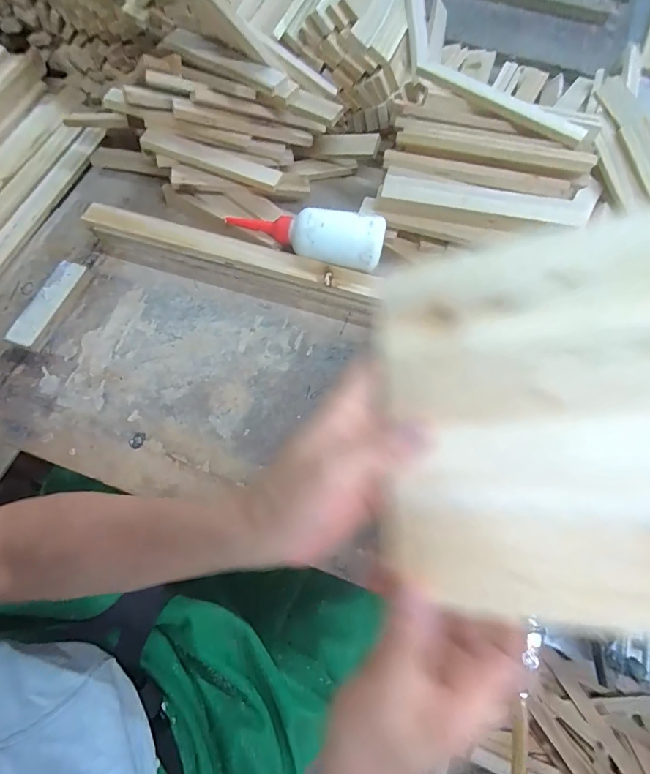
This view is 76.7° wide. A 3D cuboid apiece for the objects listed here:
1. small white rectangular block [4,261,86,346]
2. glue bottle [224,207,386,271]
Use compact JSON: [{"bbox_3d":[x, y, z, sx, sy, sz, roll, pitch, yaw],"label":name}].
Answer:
[{"bbox_3d":[-0.293,-0.088,0.437,0.027,0.018,0.105,17,69,5],"label":"small white rectangular block"},{"bbox_3d":[-0.024,-0.167,0.452,0.175,0.051,0.049,13,68,4],"label":"glue bottle"}]

